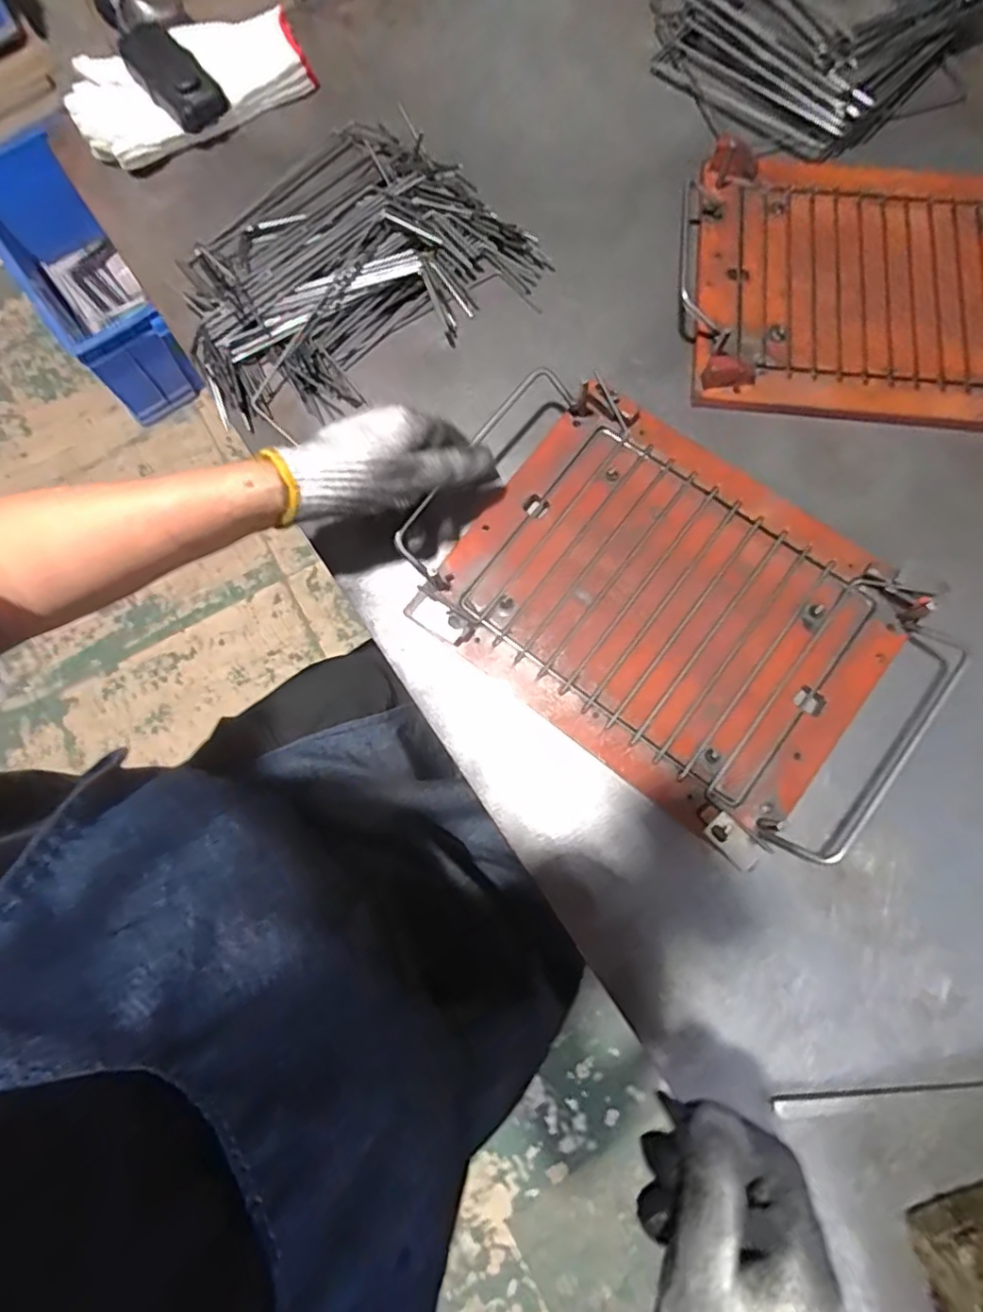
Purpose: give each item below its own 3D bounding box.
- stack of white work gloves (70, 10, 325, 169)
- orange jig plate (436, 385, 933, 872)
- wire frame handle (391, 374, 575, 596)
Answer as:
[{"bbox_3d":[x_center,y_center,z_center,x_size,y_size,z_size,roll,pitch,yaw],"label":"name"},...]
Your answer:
[{"bbox_3d":[-0.285,-0.541,0.579,0.218,0.046,0.105,-28,79,-6],"label":"stack of white work gloves"},{"bbox_3d":[0.126,-0.037,0.443,0.296,0.028,0.224,38,80,8],"label":"orange jig plate"},{"bbox_3d":[-0.002,-0.136,0.454,0.050,0.009,0.181,41,84,-24],"label":"wire frame handle"}]

